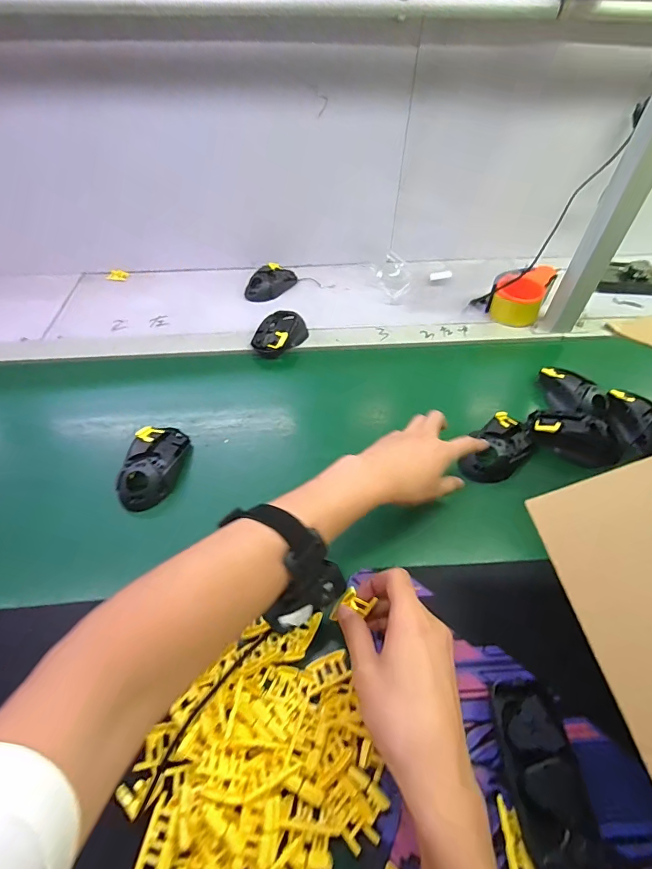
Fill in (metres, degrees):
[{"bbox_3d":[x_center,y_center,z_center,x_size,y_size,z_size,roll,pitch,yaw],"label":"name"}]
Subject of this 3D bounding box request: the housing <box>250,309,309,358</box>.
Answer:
[{"bbox_3d":[-0.077,-0.168,0.675,0.073,0.040,0.104,23,54,17],"label":"housing"}]

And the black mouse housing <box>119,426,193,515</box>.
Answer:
[{"bbox_3d":[-0.211,0.035,0.496,0.074,0.034,0.117,1,50,0],"label":"black mouse housing"}]

